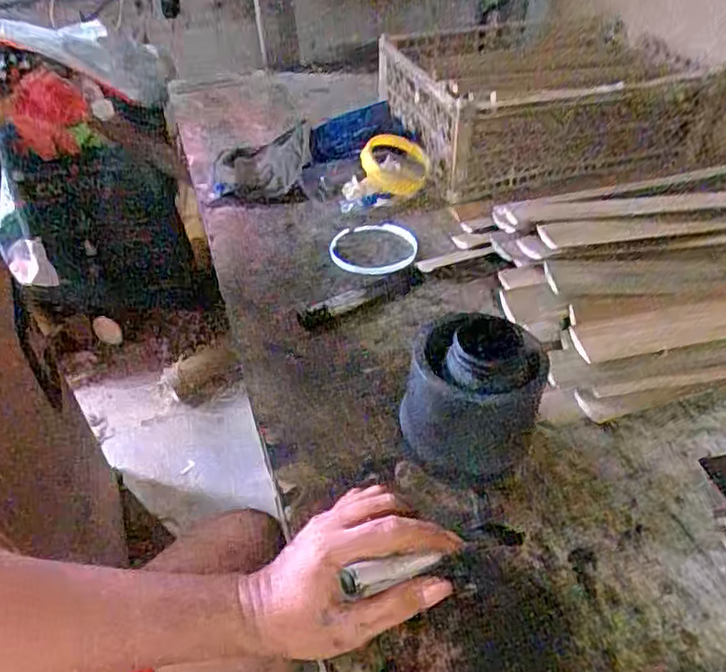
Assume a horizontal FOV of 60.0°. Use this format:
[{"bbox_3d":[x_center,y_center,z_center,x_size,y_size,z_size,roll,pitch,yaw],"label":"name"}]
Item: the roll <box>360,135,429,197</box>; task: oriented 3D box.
[{"bbox_3d":[0.048,-0.227,0.856,0.092,0.090,0.043,-22,44,-20],"label":"roll"}]

